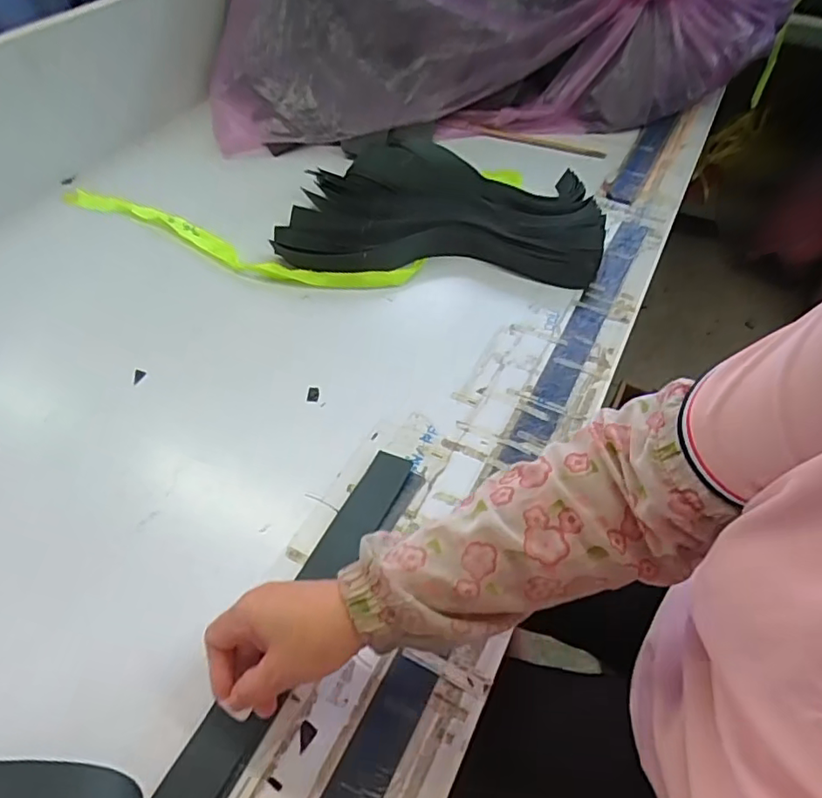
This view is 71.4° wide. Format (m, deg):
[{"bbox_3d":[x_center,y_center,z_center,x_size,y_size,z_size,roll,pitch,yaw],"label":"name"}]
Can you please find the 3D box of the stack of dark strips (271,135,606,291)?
[{"bbox_3d":[0.046,-0.279,0.839,0.452,0.060,0.262,2,50,0],"label":"stack of dark strips"}]

